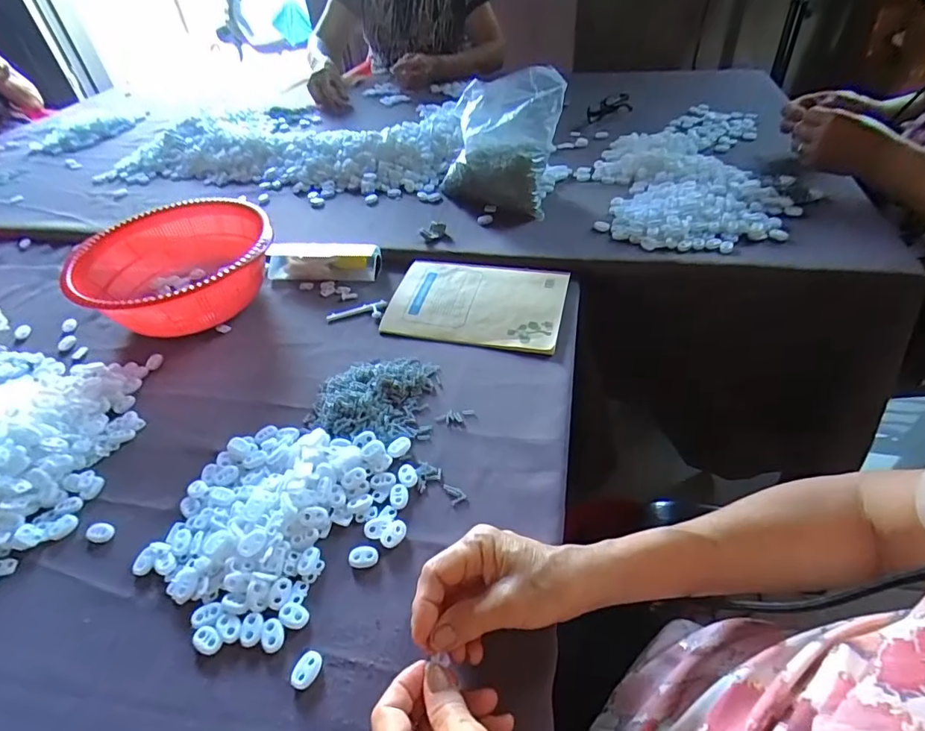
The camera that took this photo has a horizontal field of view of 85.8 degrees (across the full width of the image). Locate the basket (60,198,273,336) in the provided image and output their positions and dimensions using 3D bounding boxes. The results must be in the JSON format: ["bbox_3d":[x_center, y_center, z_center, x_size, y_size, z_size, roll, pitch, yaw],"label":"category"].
[{"bbox_3d":[-0.350,-0.123,0.629,0.219,0.072,0.225,1,44,8],"label":"basket"}]

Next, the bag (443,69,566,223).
[{"bbox_3d":[0.056,-0.335,0.729,0.165,0.151,0.167,3,45,11],"label":"bag"}]

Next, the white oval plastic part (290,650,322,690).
[{"bbox_3d":[-0.105,0.203,0.333,0.016,0.004,0.023,15,48,22],"label":"white oval plastic part"}]

